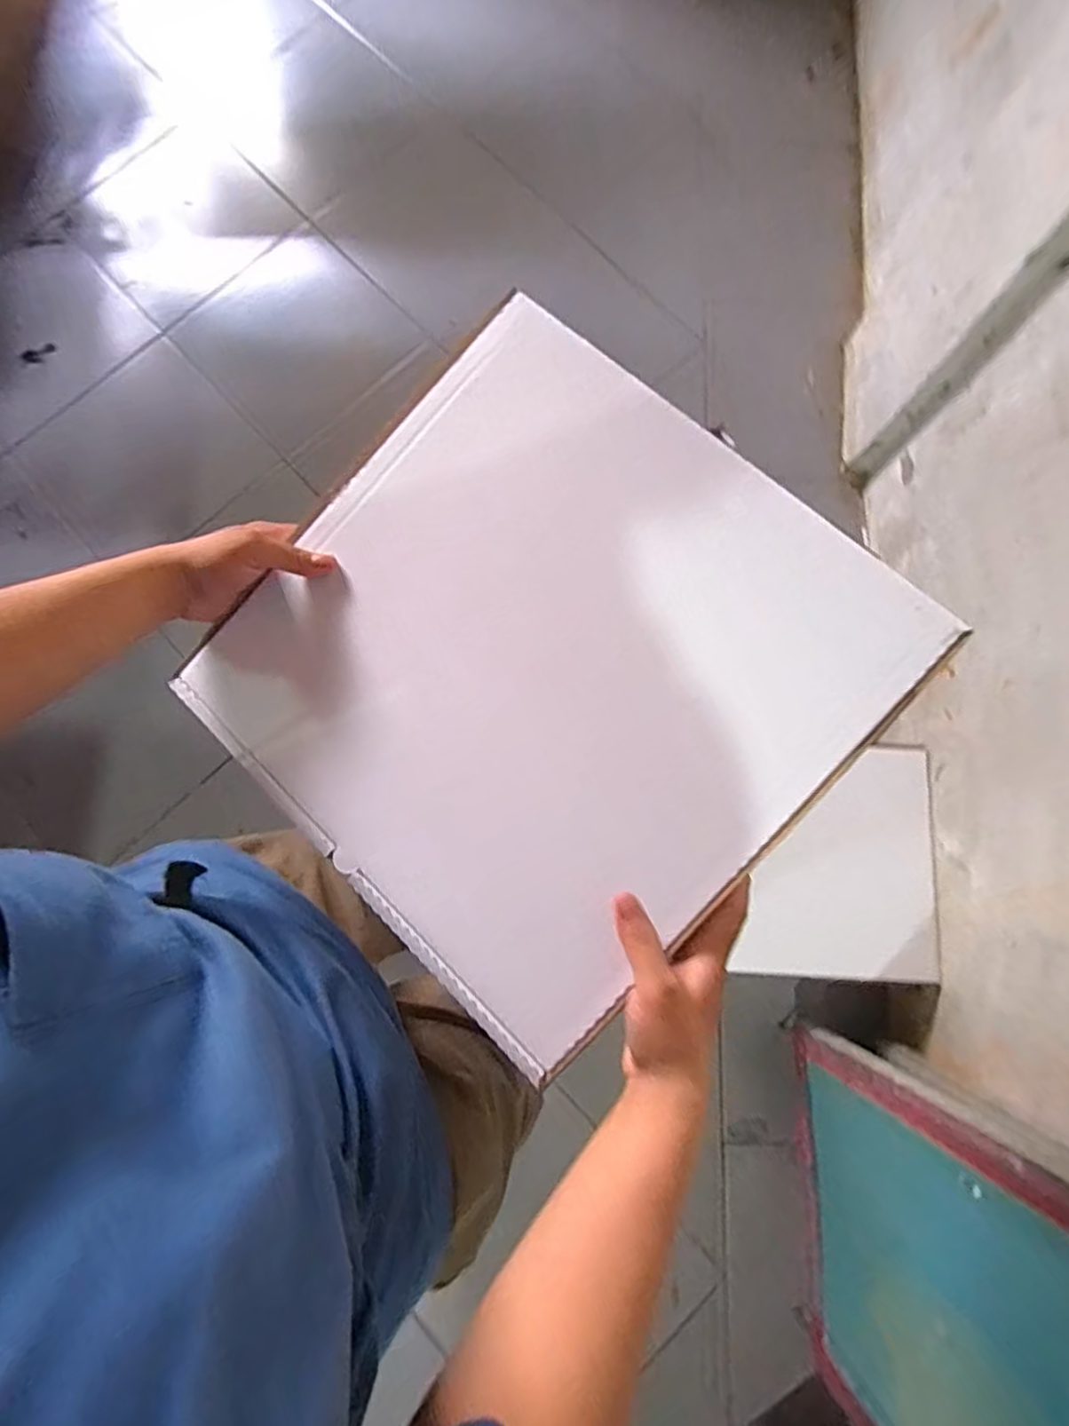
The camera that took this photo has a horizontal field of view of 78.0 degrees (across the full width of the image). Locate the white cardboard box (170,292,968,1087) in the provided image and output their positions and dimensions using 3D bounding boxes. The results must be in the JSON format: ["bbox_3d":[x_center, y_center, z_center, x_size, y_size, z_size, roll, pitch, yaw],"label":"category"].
[{"bbox_3d":[-0.001,-0.031,0.428,0.355,0.030,0.352,42,93,11],"label":"white cardboard box"}]

